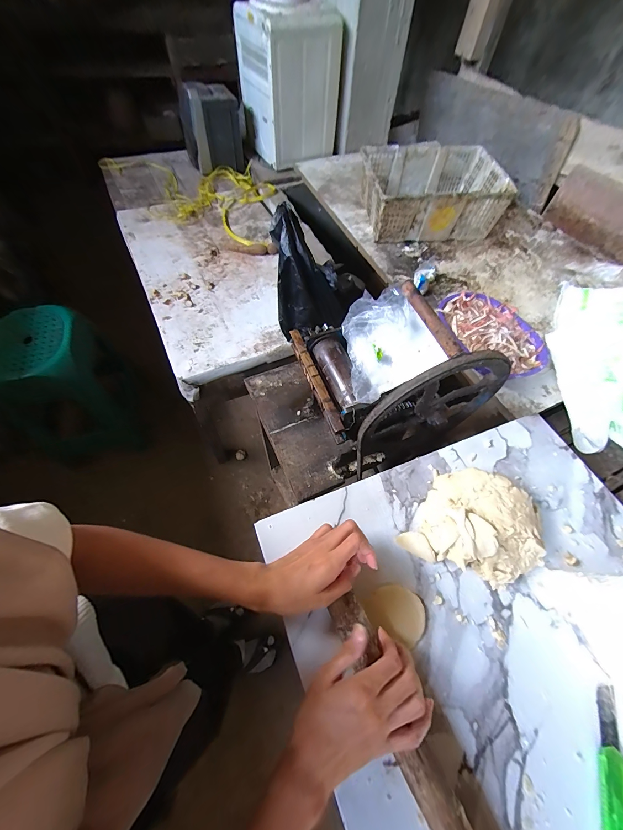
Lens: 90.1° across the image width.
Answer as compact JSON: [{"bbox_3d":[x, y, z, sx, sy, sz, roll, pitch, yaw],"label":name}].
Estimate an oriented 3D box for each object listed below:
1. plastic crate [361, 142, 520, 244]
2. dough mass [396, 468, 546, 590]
[{"bbox_3d":[0.432,-0.815,1.139,0.475,0.147,0.343,-4,61,-4],"label":"plastic crate"},{"bbox_3d":[0.216,0.143,0.399,0.159,0.060,0.132,26,63,12],"label":"dough mass"}]

